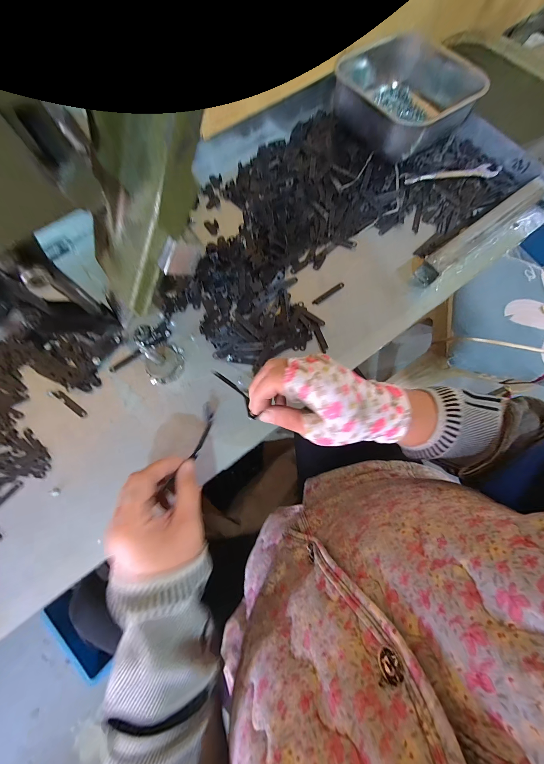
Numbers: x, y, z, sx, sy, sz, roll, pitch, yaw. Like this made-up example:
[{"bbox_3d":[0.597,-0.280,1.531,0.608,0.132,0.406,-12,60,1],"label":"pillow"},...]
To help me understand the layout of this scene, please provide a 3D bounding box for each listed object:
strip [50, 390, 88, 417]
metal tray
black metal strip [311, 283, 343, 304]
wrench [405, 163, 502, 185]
[{"bbox_3d":[-0.251,0.026,0.330,0.054,0.004,0.010,34,79,6],"label":"strip"},{"bbox_3d":[0.189,-0.423,0.397,0.169,0.064,0.170,-34,80,-8],"label":"metal tray"},{"bbox_3d":[0.079,-0.124,0.370,0.053,0.004,0.008,-35,80,-8],"label":"black metal strip"},{"bbox_3d":[0.283,-0.320,0.411,0.150,0.009,0.024,-9,78,-3],"label":"wrench"}]

